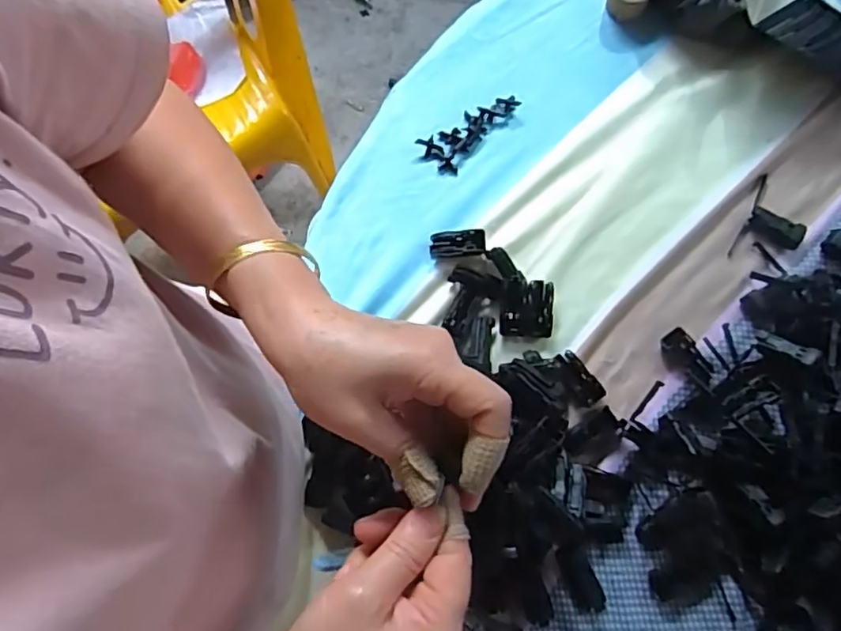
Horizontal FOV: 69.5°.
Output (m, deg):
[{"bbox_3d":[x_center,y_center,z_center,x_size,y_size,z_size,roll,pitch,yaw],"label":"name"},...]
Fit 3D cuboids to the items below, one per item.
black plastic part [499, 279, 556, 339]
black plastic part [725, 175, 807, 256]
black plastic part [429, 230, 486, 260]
[{"bbox_3d":[0.088,-0.006,0.498,0.044,0.022,0.047,3,76,2],"label":"black plastic part"},{"bbox_3d":[0.305,-0.080,0.521,0.048,0.013,0.078,25,77,7],"label":"black plastic part"},{"bbox_3d":[0.031,-0.061,0.518,0.047,0.009,0.022,-6,75,12],"label":"black plastic part"}]

